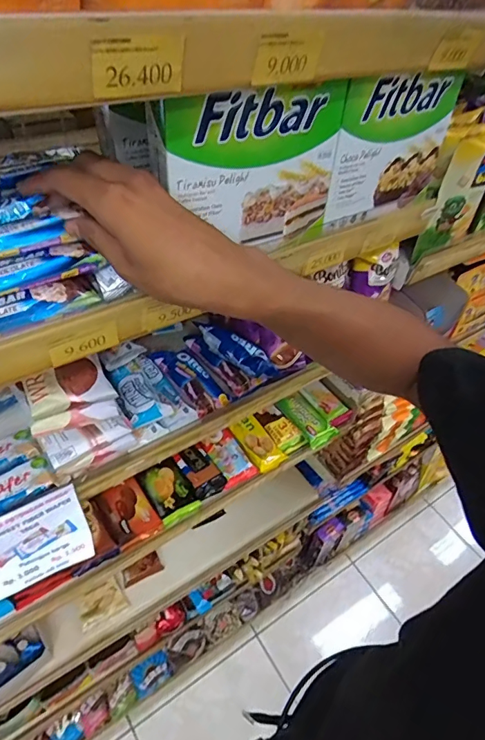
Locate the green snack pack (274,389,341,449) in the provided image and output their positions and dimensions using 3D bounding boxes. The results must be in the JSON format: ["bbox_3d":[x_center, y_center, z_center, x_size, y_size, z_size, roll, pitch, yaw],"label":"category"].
[{"bbox_3d":[0.107,0.081,0.763,0.050,0.023,0.102,-26,55,-27],"label":"green snack pack"}]

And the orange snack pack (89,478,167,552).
[{"bbox_3d":[-0.162,0.200,0.637,0.066,0.022,0.086,-27,55,-27],"label":"orange snack pack"}]

